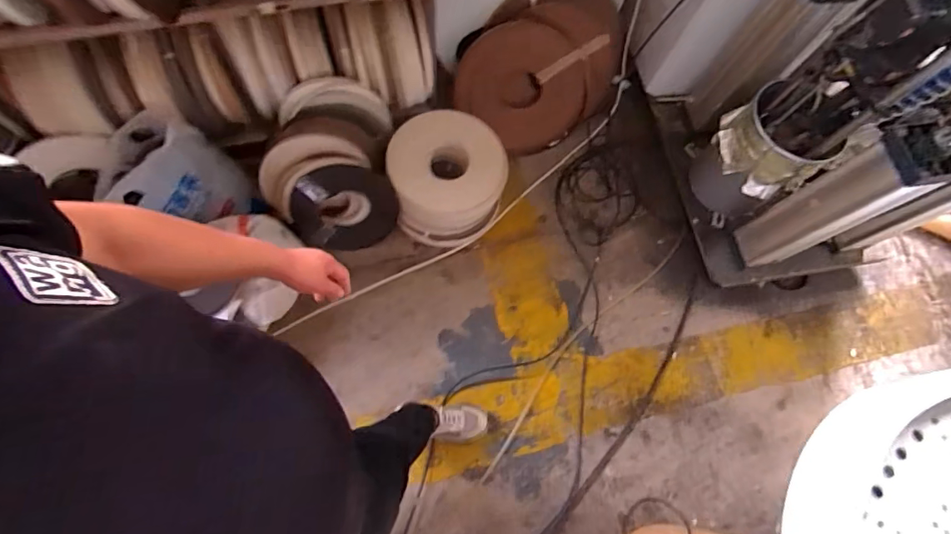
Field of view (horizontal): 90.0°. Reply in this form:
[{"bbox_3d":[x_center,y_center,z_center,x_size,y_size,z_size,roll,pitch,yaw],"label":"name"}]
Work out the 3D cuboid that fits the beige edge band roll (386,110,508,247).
[{"bbox_3d":[-0.091,-0.293,1.593,0.364,0.205,0.361,2,70,-5],"label":"beige edge band roll"}]

